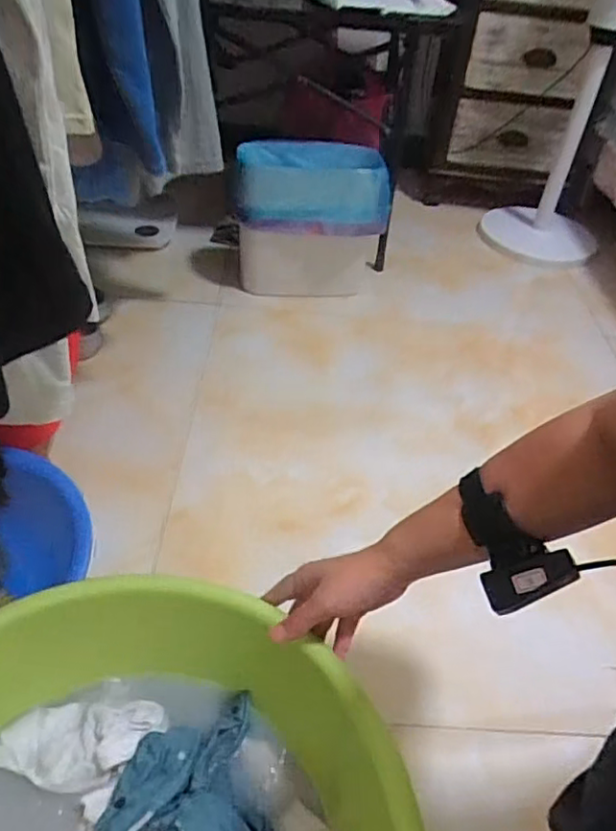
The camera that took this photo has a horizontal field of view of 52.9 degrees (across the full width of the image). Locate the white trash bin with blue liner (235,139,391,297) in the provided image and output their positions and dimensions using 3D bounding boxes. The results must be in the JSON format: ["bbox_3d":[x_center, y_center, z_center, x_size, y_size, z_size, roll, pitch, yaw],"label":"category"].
[{"bbox_3d":[0.009,-0.379,1.241,0.291,0.289,0.183,-3,43,-8],"label":"white trash bin with blue liner"}]

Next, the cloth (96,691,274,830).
[{"bbox_3d":[-0.105,0.338,0.541,0.139,0.052,0.155,-10,44,-15],"label":"cloth"}]

